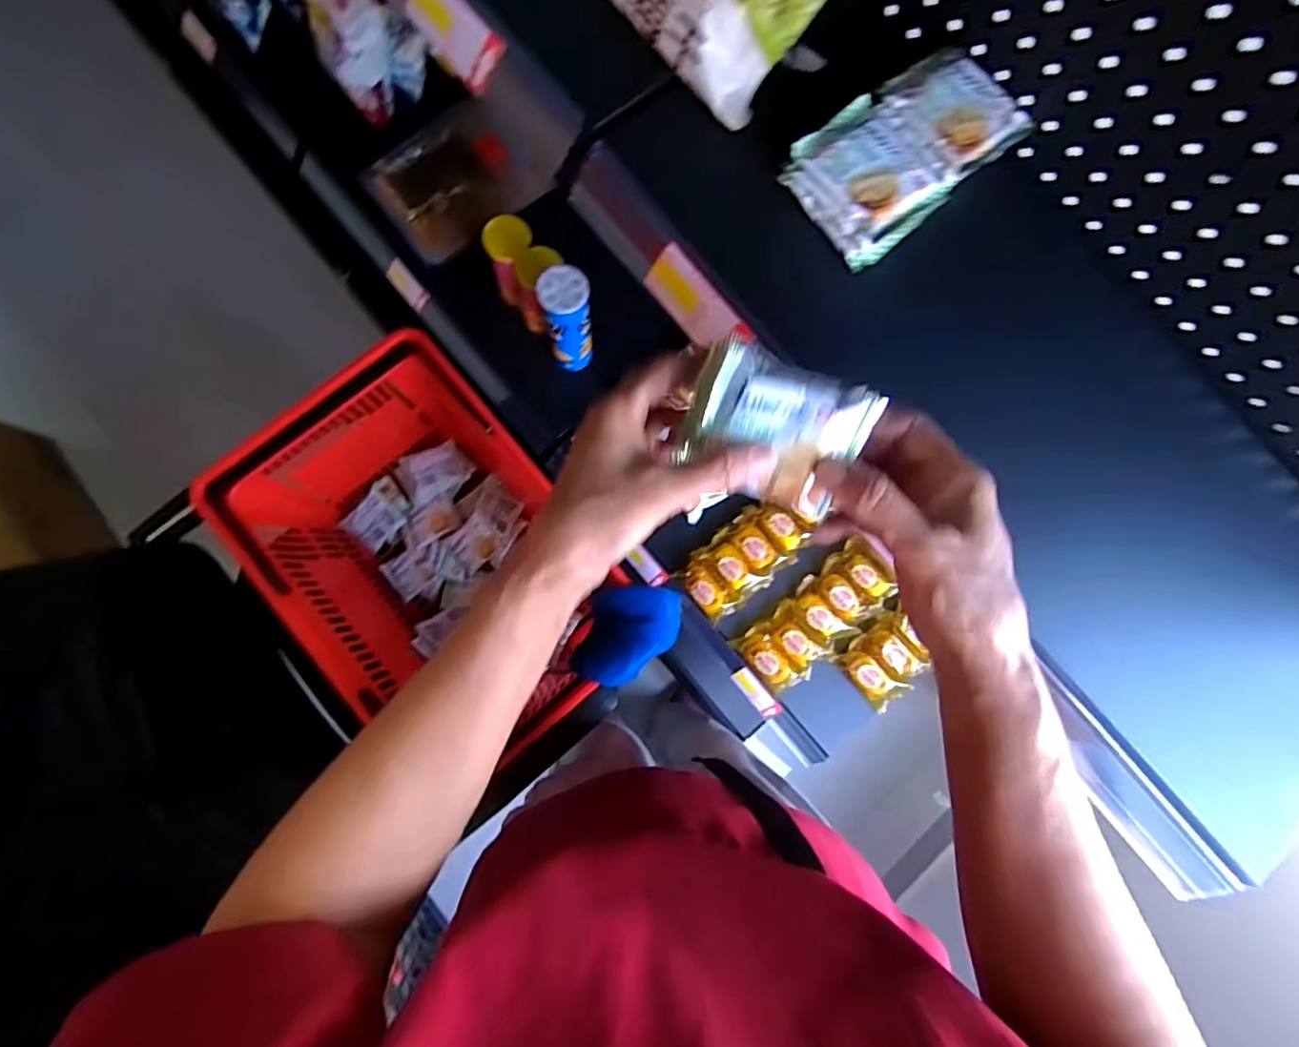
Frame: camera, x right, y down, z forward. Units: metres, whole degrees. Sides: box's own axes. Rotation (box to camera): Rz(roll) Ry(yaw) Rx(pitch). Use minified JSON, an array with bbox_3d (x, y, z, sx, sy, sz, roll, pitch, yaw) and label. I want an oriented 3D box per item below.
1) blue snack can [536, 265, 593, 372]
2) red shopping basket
[{"bbox_3d":[-0.128,-0.311,0.914,0.074,0.186,0.075,-5,83,-6],"label":"blue snack can"},{"bbox_3d":[-0.265,0.046,0.801,0.327,0.238,0.483,-44,88,-9],"label":"red shopping basket"}]

